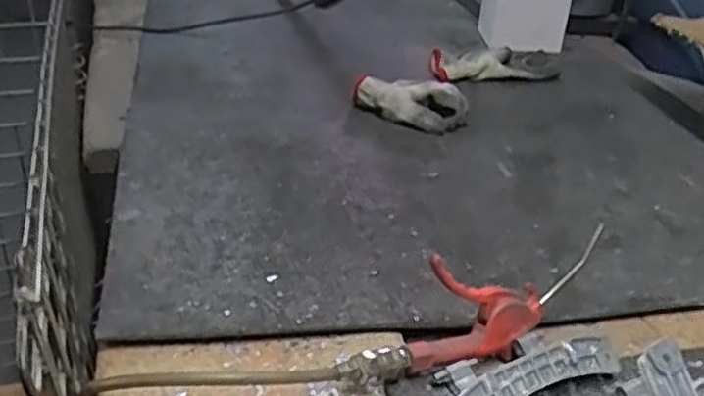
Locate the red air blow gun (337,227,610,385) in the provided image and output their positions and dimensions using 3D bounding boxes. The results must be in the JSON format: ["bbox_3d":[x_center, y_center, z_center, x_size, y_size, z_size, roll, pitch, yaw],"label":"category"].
[{"bbox_3d":[0.101,0.084,0.560,0.250,0.082,0.038,-11,32,-27],"label":"red air blow gun"}]

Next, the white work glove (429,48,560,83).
[{"bbox_3d":[0.221,-0.212,1.171,0.193,0.035,0.075,-1,29,-10],"label":"white work glove"}]

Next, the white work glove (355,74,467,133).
[{"bbox_3d":[0.077,-0.134,1.002,0.161,0.044,0.070,21,32,28],"label":"white work glove"}]

